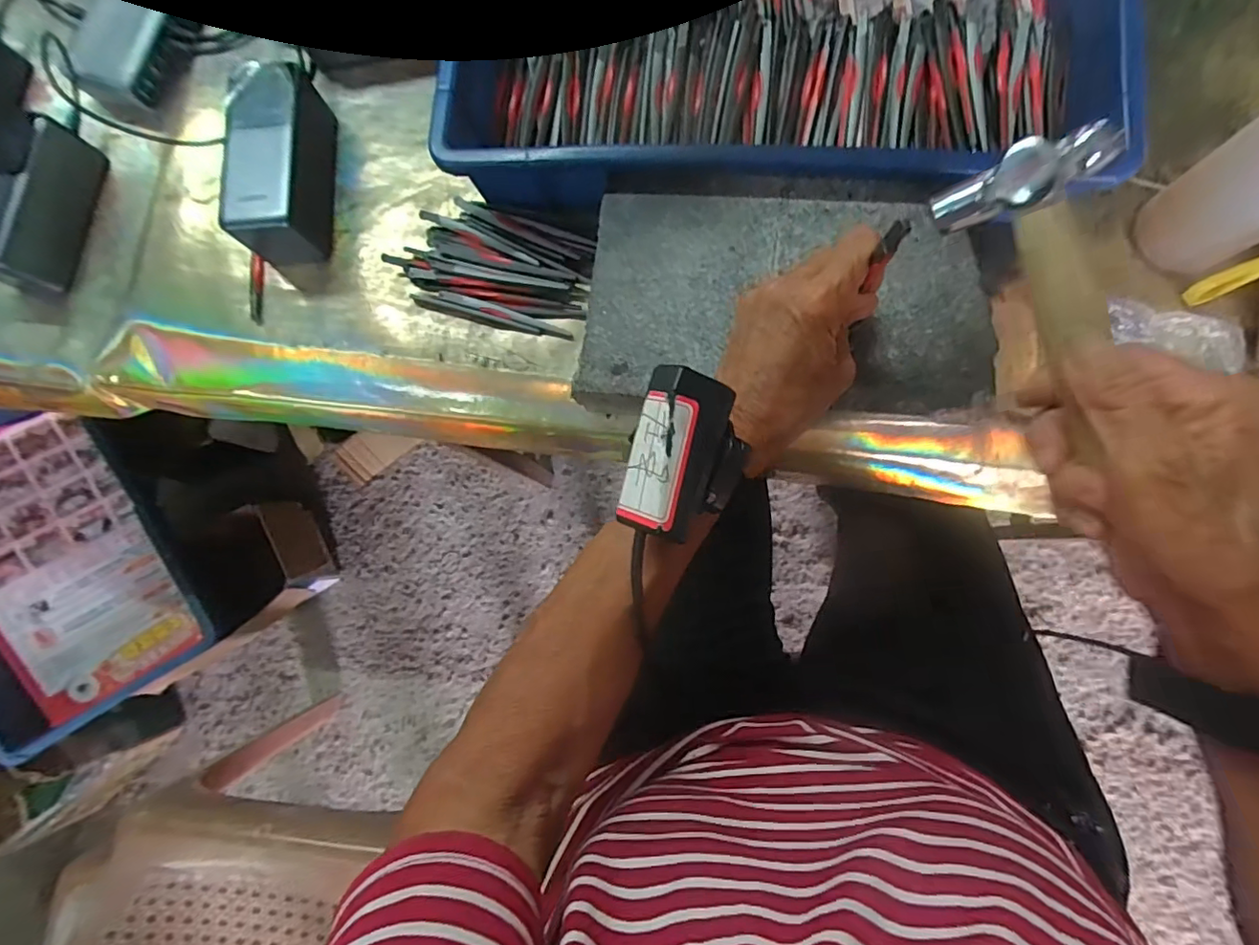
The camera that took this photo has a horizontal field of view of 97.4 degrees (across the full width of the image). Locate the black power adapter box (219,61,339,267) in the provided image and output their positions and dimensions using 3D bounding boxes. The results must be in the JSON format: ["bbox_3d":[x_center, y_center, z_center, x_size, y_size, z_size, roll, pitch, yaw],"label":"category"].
[{"bbox_3d":[-0.256,-0.223,0.406,0.053,0.055,0.131,-2,82,5],"label":"black power adapter box"}]

